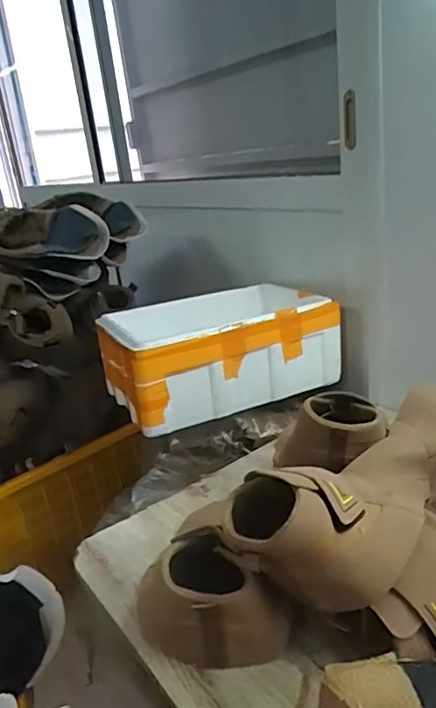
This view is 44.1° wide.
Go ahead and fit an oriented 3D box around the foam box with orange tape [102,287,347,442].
[{"bbox_3d":[-0.008,-0.016,1.055,0.402,0.154,0.277,-15,23,-23],"label":"foam box with orange tape"}]

